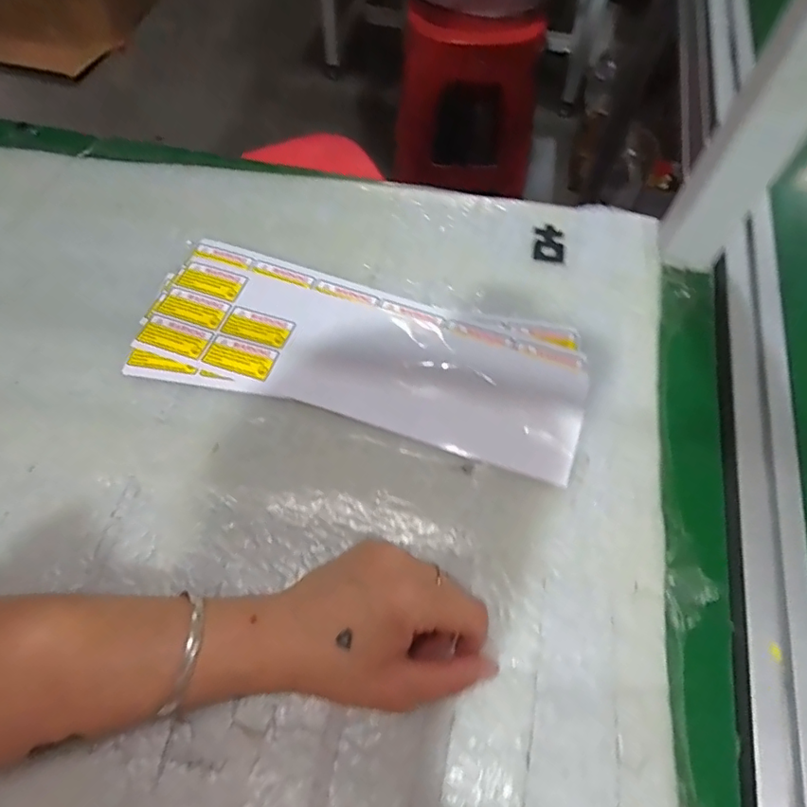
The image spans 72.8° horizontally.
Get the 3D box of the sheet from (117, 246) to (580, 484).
[{"bbox_3d":[-0.029,-0.039,0.384,0.306,0.016,0.115,14,62,6],"label":"sheet"}]

